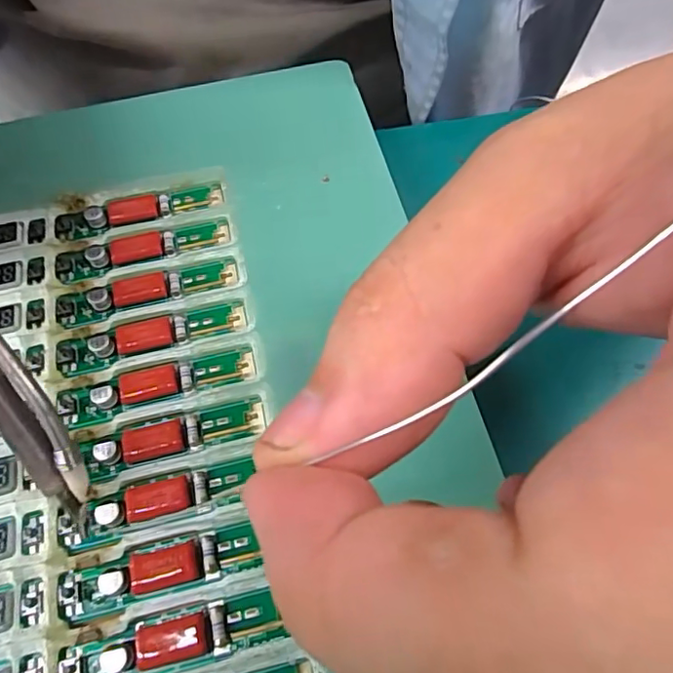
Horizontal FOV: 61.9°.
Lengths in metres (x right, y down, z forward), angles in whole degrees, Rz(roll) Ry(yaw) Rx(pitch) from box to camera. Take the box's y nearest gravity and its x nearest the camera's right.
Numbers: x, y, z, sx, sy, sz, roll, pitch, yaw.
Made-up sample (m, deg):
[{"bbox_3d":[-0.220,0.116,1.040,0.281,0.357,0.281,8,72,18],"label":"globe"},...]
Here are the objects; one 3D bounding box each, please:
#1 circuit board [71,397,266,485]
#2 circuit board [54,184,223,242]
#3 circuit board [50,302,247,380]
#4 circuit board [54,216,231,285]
[{"bbox_3d":[-0.045,0.028,0.157,0.050,0.007,0.012,-17,70,-5],"label":"circuit board"},{"bbox_3d":[-0.069,-0.045,0.194,0.057,0.008,0.011,-16,70,-4],"label":"circuit board"},{"bbox_3d":[-0.056,0.000,0.171,0.056,0.009,0.011,-17,70,-5],"label":"circuit board"},{"bbox_3d":[-0.064,-0.029,0.186,0.057,0.009,0.012,-16,70,-4],"label":"circuit board"}]

